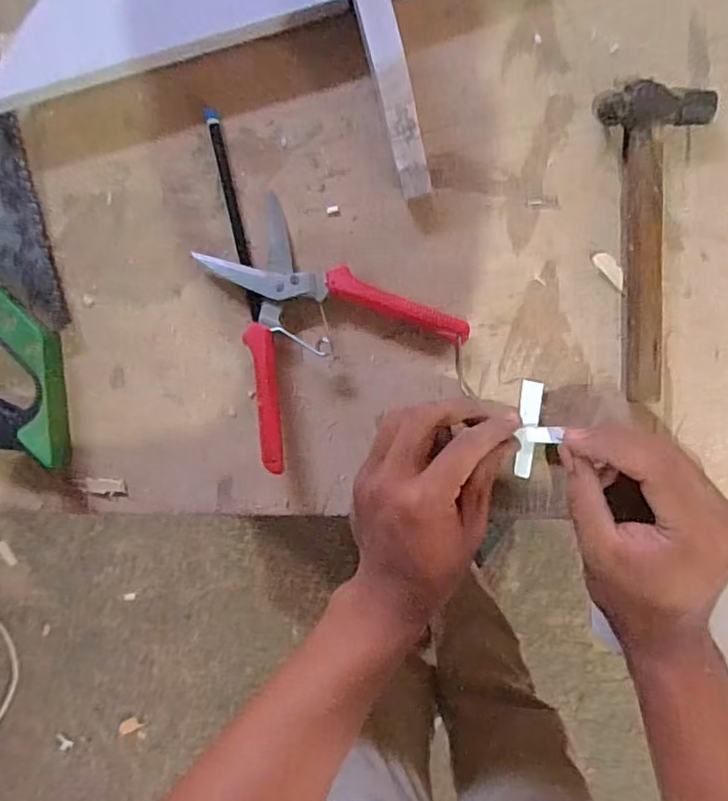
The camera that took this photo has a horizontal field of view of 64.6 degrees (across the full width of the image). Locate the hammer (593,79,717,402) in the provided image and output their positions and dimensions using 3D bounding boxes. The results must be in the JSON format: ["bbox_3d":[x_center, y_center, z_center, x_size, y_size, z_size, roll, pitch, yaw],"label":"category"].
[{"bbox_3d":[0.183,-0.096,0.350,0.060,0.019,0.183,-6,94,9],"label":"hammer"}]

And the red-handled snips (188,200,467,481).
[{"bbox_3d":[-0.039,-0.058,0.380,0.153,0.026,0.148,-37,89,10],"label":"red-handled snips"}]

